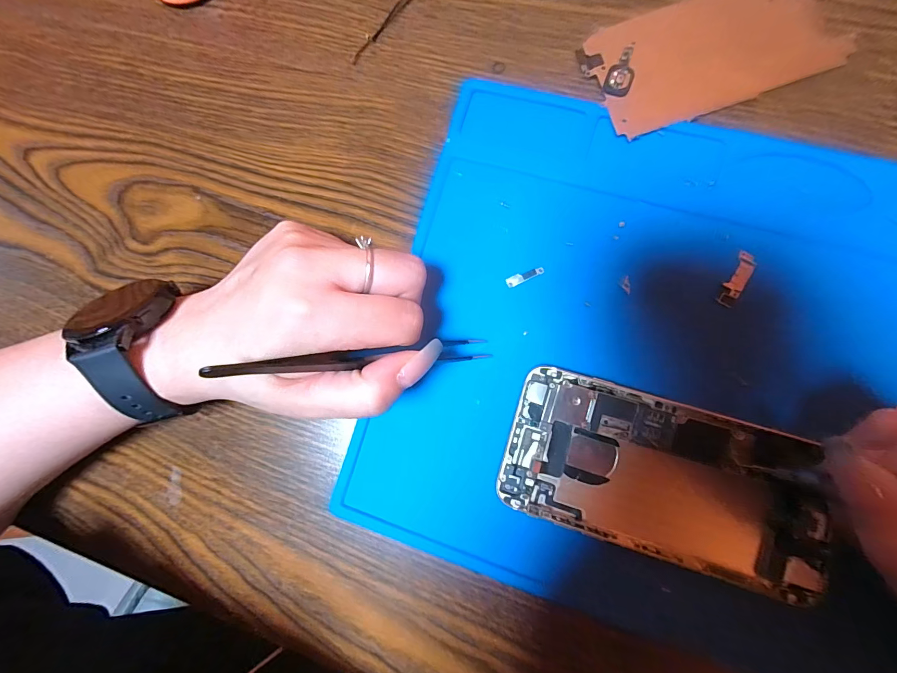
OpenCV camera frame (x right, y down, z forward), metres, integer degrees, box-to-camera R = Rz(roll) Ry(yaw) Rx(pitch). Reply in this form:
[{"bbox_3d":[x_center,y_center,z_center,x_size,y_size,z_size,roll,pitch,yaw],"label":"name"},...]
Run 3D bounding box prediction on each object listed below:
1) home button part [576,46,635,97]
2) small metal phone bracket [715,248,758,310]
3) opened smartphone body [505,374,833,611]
[{"bbox_3d":[0.076,-0.129,0.185,0.027,0.005,0.024,11,87,8],"label":"home button part"},{"bbox_3d":[0.130,-0.026,0.170,0.008,0.004,0.026,27,89,8],"label":"small metal phone bracket"},{"bbox_3d":[0.093,0.061,0.167,0.132,0.007,0.066,16,88,8],"label":"opened smartphone body"}]

